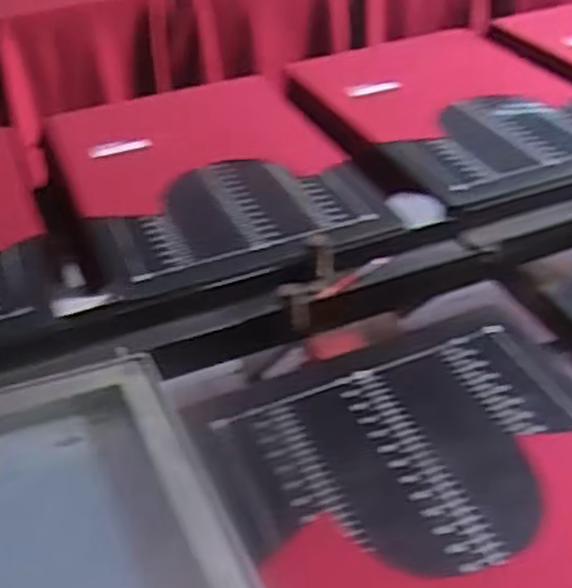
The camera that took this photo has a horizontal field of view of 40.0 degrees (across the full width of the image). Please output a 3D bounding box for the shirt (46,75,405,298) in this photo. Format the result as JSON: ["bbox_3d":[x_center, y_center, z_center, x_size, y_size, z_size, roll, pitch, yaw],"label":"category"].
[{"bbox_3d":[-0.118,-0.188,1.187,0.403,0.050,0.641,-17,37,-14],"label":"shirt"}]

